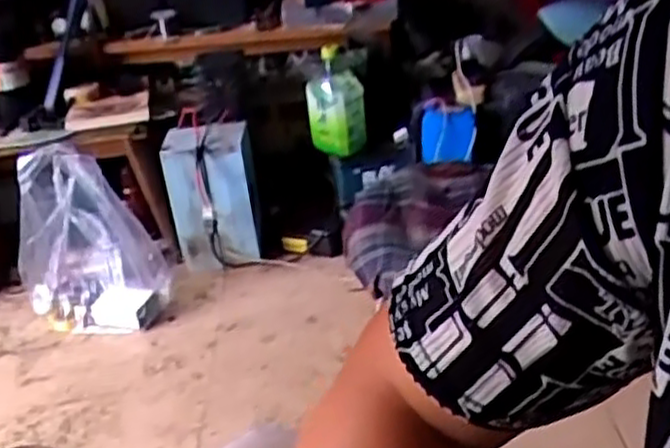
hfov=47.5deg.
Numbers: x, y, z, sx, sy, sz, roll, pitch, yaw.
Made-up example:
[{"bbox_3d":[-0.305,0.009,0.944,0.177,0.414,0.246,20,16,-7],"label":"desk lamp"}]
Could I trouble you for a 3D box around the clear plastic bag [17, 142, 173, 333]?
[{"bbox_3d":[-0.466,0.022,1.396,0.263,0.319,0.156,2,31,12],"label":"clear plastic bag"}]

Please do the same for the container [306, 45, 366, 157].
[{"bbox_3d":[0.002,-0.242,1.505,0.108,0.210,0.073,-3,31,4],"label":"container"}]

